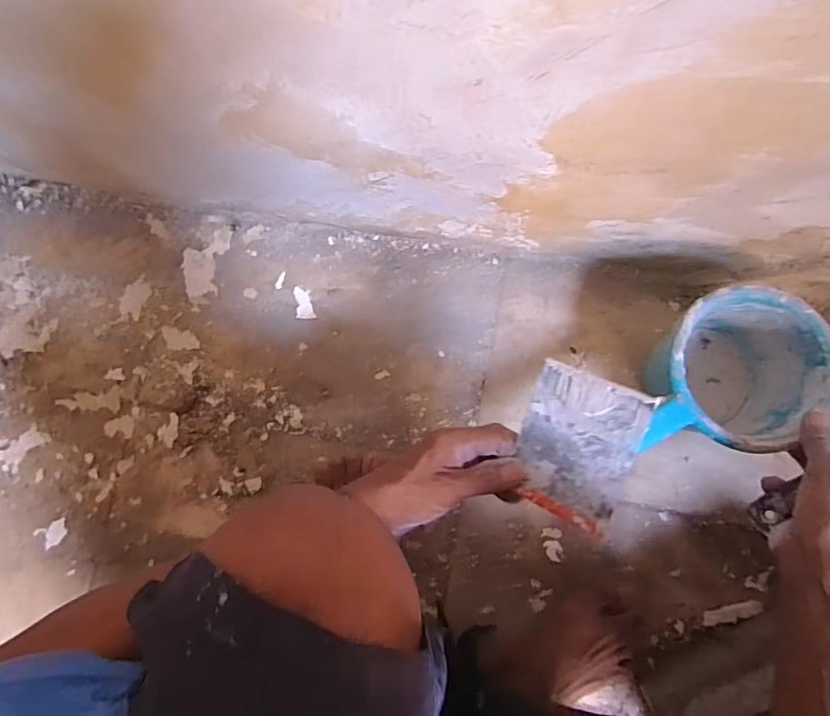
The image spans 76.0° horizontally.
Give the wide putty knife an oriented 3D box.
[{"bbox_3d":[0.110,0.061,0.370,0.078,0.004,0.100,24,104,33],"label":"wide putty knife"}]

